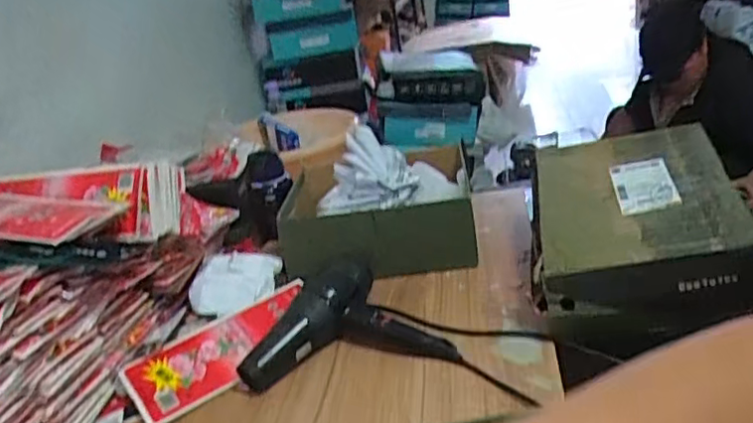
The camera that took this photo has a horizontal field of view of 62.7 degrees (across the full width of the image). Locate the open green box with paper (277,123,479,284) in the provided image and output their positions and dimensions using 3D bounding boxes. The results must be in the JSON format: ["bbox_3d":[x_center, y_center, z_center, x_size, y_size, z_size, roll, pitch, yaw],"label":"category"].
[{"bbox_3d":[-0.003,-0.023,1.072,0.332,0.199,0.188,-11,24,0],"label":"open green box with paper"}]

